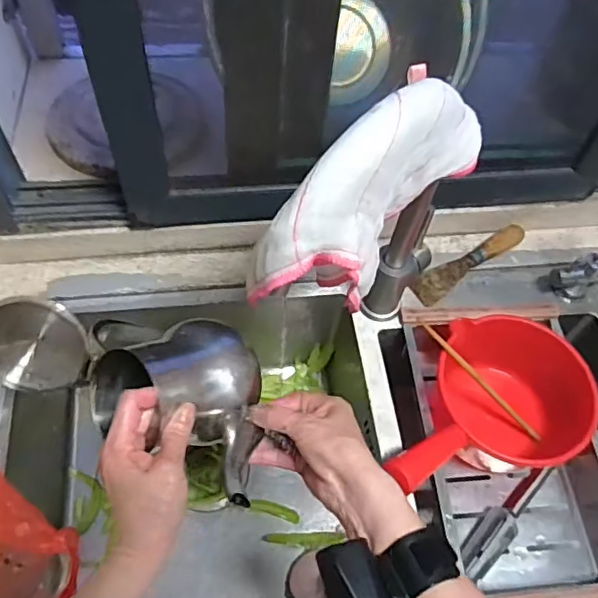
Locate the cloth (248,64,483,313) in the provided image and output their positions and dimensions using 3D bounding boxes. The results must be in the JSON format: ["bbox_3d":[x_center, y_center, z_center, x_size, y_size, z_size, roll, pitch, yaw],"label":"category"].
[{"bbox_3d":[0.056,-0.076,0.419,0.050,0.135,0.211,39,64,18],"label":"cloth"}]

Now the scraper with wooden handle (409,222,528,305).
[{"bbox_3d":[0.226,-0.050,0.769,0.177,0.024,0.038,-32,66,-21],"label":"scraper with wooden handle"}]

